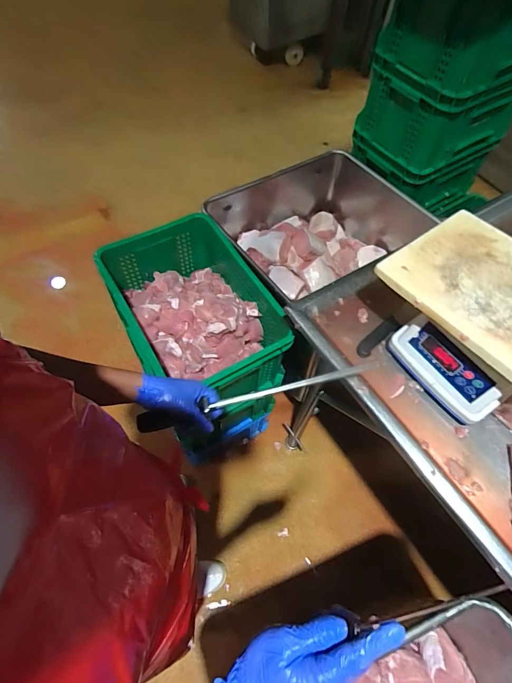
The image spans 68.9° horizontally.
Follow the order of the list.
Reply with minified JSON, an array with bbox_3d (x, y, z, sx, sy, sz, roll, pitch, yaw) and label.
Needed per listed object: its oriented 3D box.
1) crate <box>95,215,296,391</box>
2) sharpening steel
[{"bbox_3d":[-0.174,-0.083,1.074,0.367,0.209,0.505,-27,65,-18],"label":"crate"},{"bbox_3d":[0.006,0.090,0.630,0.413,0.031,0.022,-14,61,-3],"label":"sharpening steel"}]

